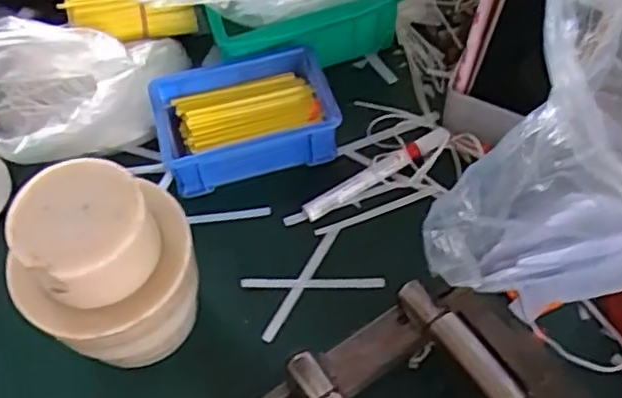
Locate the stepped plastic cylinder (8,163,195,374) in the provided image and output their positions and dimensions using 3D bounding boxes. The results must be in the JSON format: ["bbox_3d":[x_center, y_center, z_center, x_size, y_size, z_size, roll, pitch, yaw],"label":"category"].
[{"bbox_3d":[-0.132,0.055,0.448,0.109,0.155,0.091,-16,60,-7],"label":"stepped plastic cylinder"}]

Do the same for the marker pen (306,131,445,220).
[{"bbox_3d":[0.056,-0.022,0.562,0.139,0.017,0.019,-26,61,-13],"label":"marker pen"}]

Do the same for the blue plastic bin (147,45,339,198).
[{"bbox_3d":[-0.056,-0.069,0.577,0.150,0.053,0.097,-14,59,-6],"label":"blue plastic bin"}]

